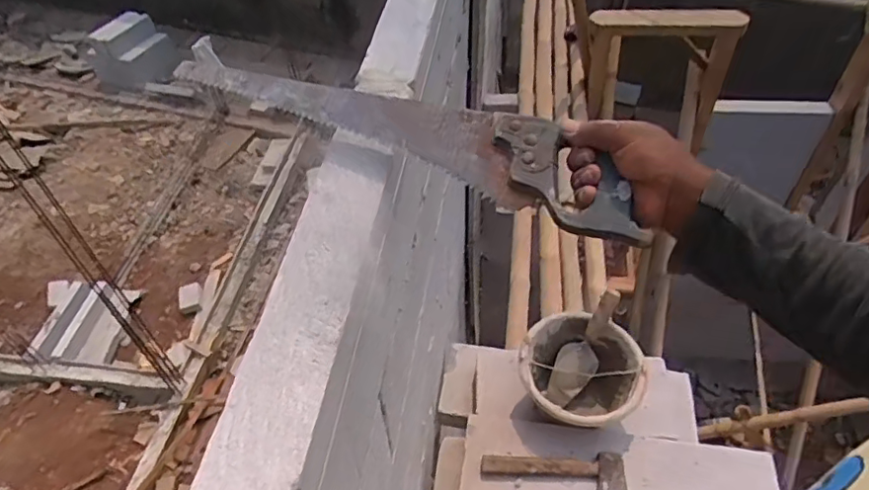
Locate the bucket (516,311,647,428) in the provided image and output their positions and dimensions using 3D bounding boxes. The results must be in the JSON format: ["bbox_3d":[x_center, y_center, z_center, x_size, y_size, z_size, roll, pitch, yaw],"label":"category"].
[{"bbox_3d":[0.299,0.287,1.206,0.234,0.173,0.251,-2,49,2],"label":"bucket"}]

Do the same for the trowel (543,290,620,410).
[{"bbox_3d":[0.330,0.214,1.232,0.075,0.050,0.254,30,101,26],"label":"trowel"}]

